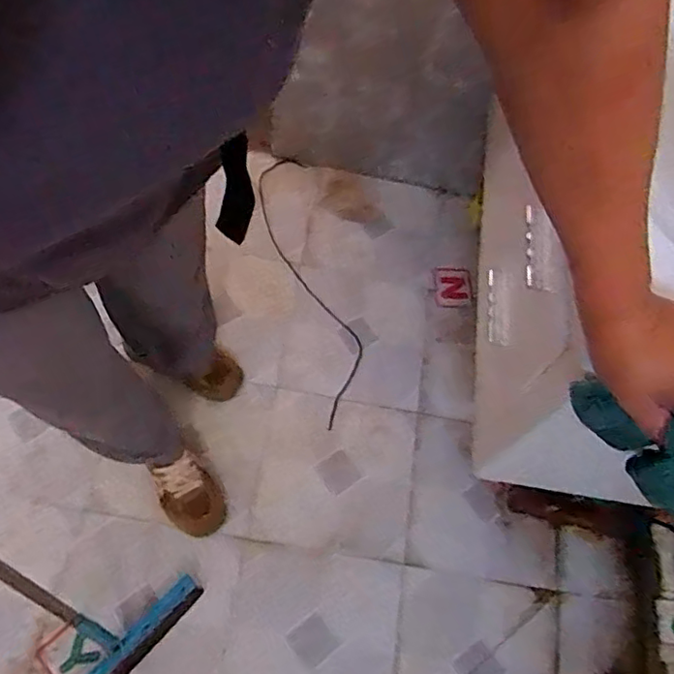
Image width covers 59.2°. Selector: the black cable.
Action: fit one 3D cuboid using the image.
[{"bbox_3d":[-0.064,-0.136,1.384,0.128,0.016,0.703,-11,65,-15],"label":"black cable"}]

